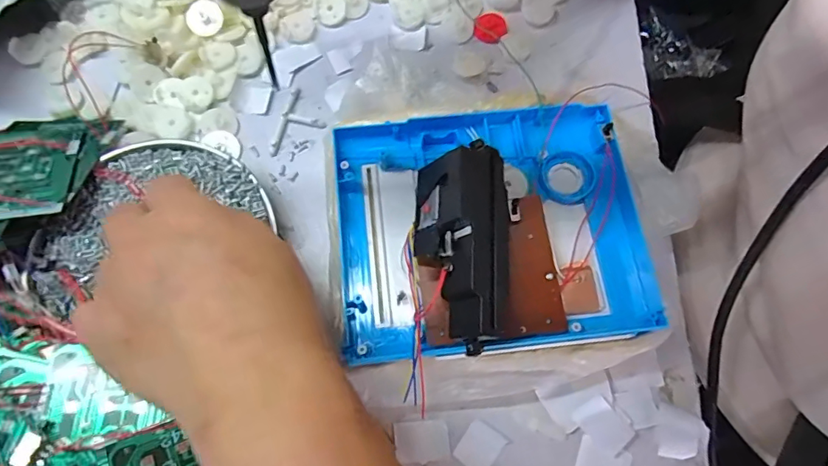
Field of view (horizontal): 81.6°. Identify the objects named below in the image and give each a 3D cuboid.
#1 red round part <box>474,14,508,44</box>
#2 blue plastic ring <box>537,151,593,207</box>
[{"bbox_3d":[0.055,-0.147,0.345,0.022,0.005,0.022,0,72,-2],"label":"red round part"},{"bbox_3d":[0.088,-0.032,0.280,0.030,0.008,0.030,0,72,-2],"label":"blue plastic ring"}]

